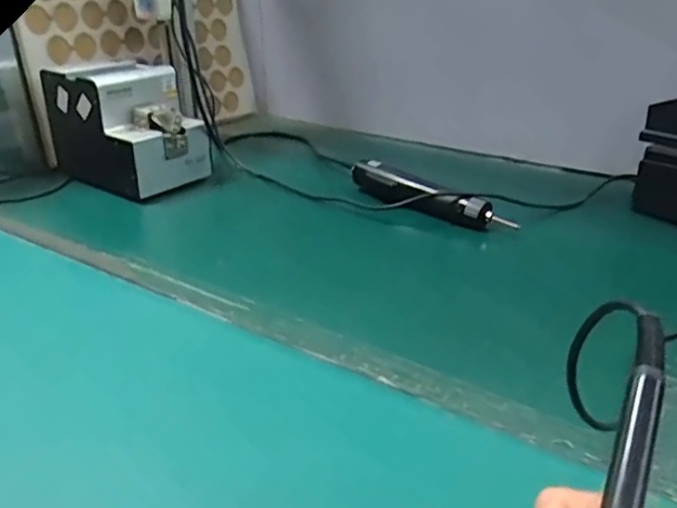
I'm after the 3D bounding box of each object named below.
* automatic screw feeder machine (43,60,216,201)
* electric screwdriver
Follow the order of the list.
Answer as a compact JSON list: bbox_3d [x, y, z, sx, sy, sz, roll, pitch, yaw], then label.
[{"bbox_3d":[-0.286,-0.172,0.807,0.192,0.141,0.126,18,31,31],"label":"automatic screw feeder machine"},{"bbox_3d":[0.106,-0.073,0.736,0.238,0.034,0.035,22,33,37],"label":"electric screwdriver"}]

